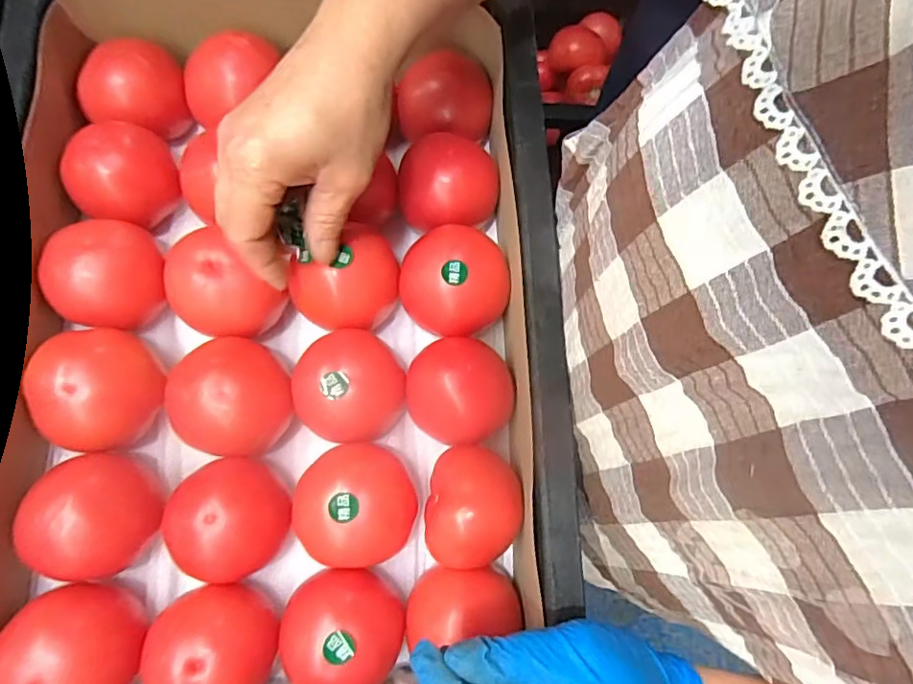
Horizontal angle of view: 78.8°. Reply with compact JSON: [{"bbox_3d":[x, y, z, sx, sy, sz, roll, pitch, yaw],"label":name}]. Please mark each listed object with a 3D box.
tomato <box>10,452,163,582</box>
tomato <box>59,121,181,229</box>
[{"bbox_3d":[-0.203,0.097,0.309,0.059,0.047,0.064,1,71,-2],"label":"tomato"},{"bbox_3d":[-0.217,-0.110,0.363,0.054,0.049,0.065,26,72,6],"label":"tomato"}]

